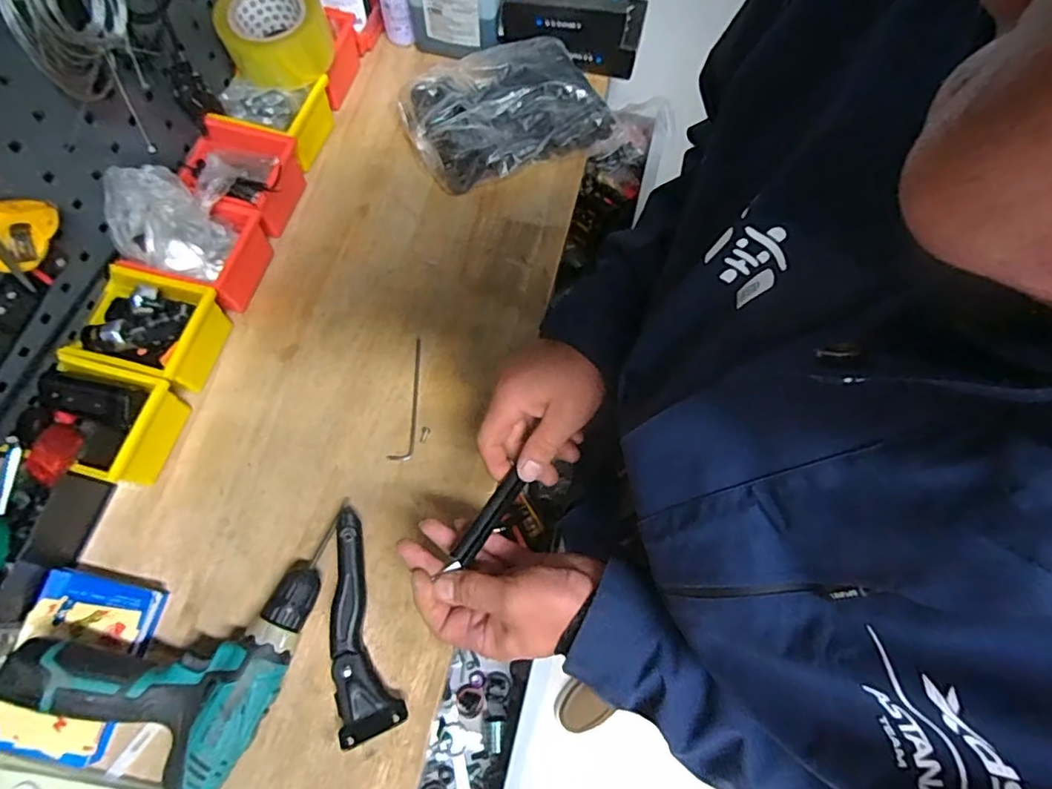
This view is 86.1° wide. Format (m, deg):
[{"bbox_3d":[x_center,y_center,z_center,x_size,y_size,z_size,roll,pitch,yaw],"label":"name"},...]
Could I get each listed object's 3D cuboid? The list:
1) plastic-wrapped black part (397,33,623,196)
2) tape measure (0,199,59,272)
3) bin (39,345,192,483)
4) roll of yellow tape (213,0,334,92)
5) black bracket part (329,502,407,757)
[{"bbox_3d":[-0.027,-0.366,0.729,0.246,0.061,0.155,-24,74,-9],"label":"plastic-wrapped black part"},{"bbox_3d":[-0.447,-0.146,0.487,0.031,0.055,0.074,24,73,7],"label":"tape measure"},{"bbox_3d":[-0.417,0.023,0.563,0.117,0.076,0.105,20,73,5],"label":"bin"},{"bbox_3d":[-0.297,-0.434,0.674,0.117,0.058,0.117,0,72,-1],"label":"roll of yellow tape"},{"bbox_3d":[-0.162,0.209,0.526,0.054,0.032,0.196,-18,73,-7],"label":"black bracket part"}]

